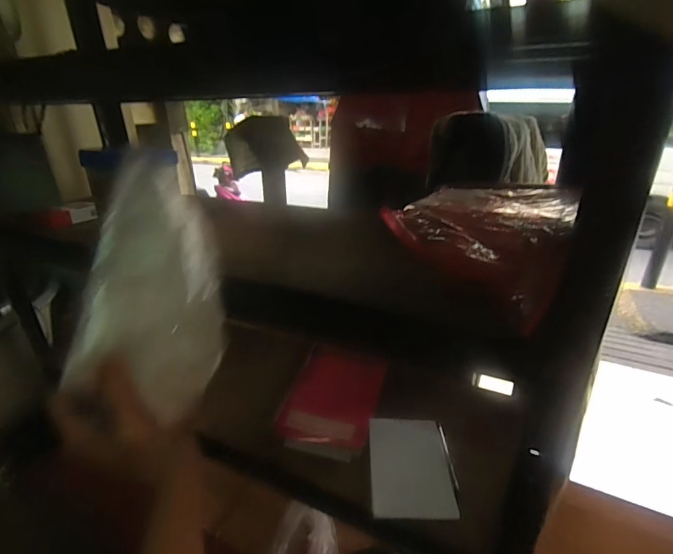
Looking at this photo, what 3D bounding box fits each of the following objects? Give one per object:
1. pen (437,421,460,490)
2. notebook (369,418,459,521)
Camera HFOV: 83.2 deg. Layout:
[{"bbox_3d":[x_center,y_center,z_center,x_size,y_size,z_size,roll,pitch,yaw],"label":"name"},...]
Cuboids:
[{"bbox_3d":[0.160,0.253,0.543,0.009,0.008,0.115,0,24,1],"label":"pen"},{"bbox_3d":[0.100,0.256,0.521,0.105,0.013,0.146,0,24,2],"label":"notebook"}]

